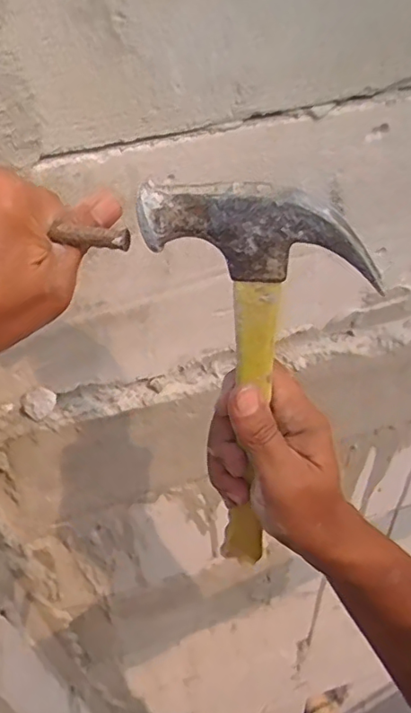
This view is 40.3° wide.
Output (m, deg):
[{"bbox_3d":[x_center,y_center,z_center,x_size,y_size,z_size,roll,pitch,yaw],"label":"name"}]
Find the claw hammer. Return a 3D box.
[{"bbox_3d":[0.031,0.033,0.329,0.103,0.273,0.021,3,39,8],"label":"claw hammer"}]

